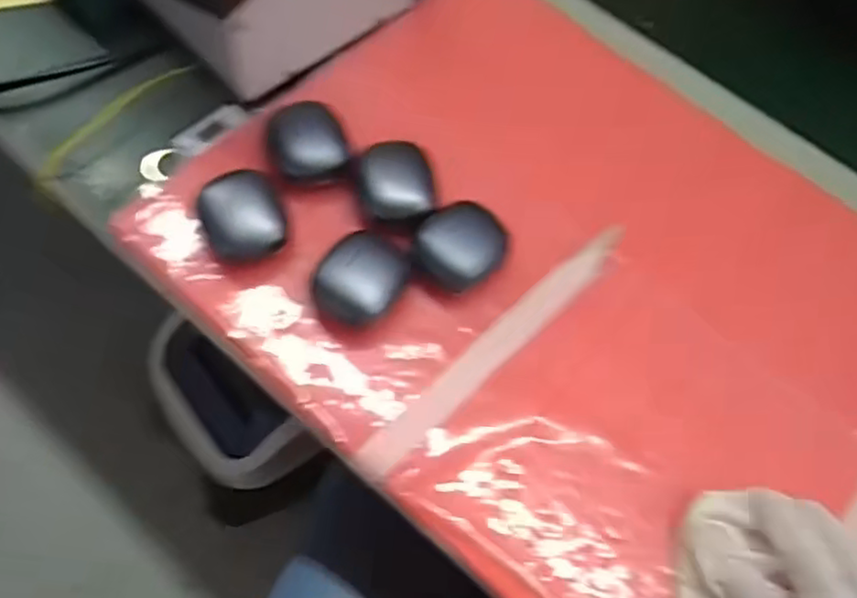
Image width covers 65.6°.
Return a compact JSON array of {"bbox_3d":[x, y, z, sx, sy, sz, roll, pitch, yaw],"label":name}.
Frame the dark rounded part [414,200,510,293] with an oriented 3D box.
[{"bbox_3d":[0.019,-0.029,0.393,0.053,0.026,0.048,-36,73,-22],"label":"dark rounded part"}]

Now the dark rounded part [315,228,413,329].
[{"bbox_3d":[-0.038,-0.010,0.381,0.044,0.026,0.053,35,65,10],"label":"dark rounded part"}]

